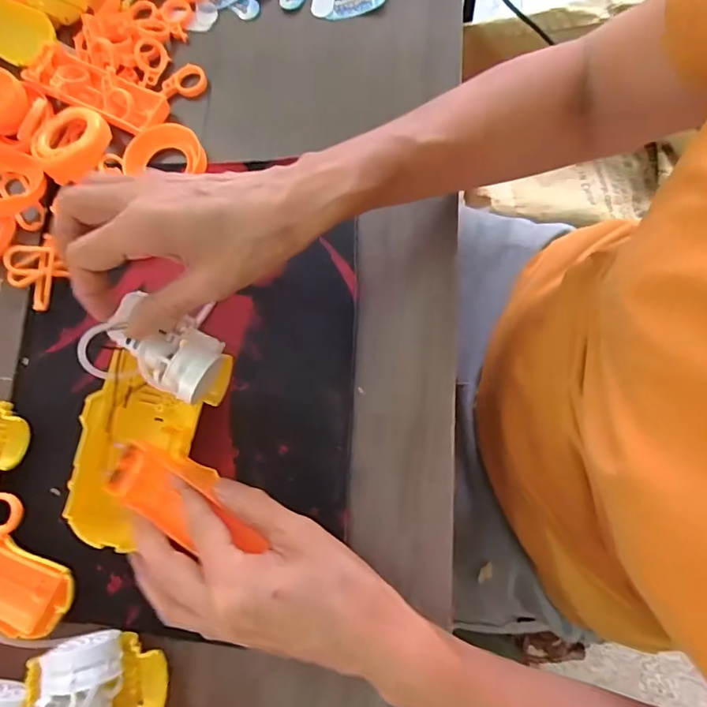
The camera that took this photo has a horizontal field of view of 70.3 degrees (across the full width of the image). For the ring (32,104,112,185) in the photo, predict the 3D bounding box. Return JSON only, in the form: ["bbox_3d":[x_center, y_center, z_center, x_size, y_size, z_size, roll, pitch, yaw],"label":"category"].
[{"bbox_3d":[-0.205,-0.154,0.360,0.049,0.014,0.055,33,78,7],"label":"ring"}]

